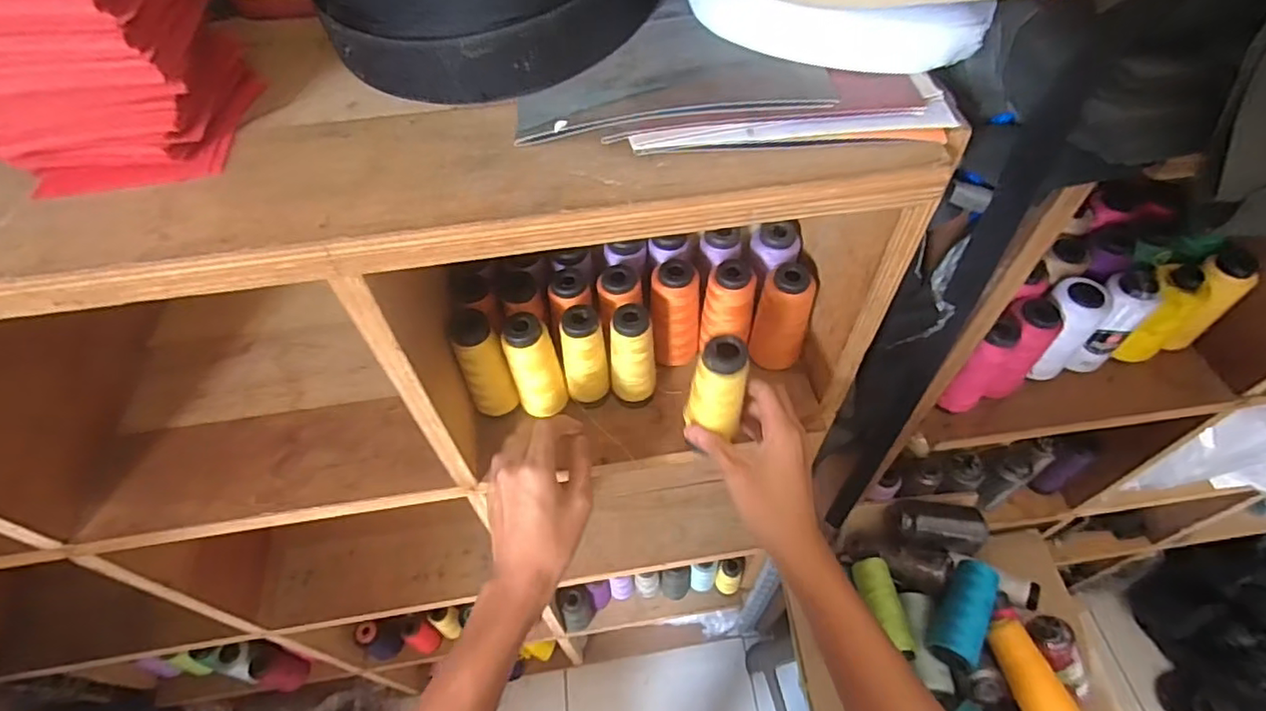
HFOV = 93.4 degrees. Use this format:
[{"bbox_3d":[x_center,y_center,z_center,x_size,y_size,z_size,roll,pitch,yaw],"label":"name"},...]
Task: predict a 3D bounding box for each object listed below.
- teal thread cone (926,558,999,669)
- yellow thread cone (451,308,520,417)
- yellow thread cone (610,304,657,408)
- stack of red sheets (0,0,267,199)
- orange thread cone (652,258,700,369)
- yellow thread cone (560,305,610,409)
[{"bbox_3d":[0.369,0.286,0.664,0.049,0.045,0.112,30,60,21],"label":"teal thread cone"},{"bbox_3d":[-0.130,0.004,0.521,0.037,0.108,0.043,-19,56,-12],"label":"yellow thread cone"},{"bbox_3d":[0.000,0.004,0.529,0.040,0.110,0.034,-3,54,0],"label":"yellow thread cone"},{"bbox_3d":[-0.279,-0.173,0.303,0.100,0.126,0.119,-3,54,0],"label":"stack of red sheets"},{"bbox_3d":[0.040,-0.038,0.551,0.046,0.101,0.048,1,54,3],"label":"orange thread cone"},{"bbox_3d":[-0.042,0.005,0.526,0.039,0.109,0.033,-7,54,-3],"label":"yellow thread cone"}]

